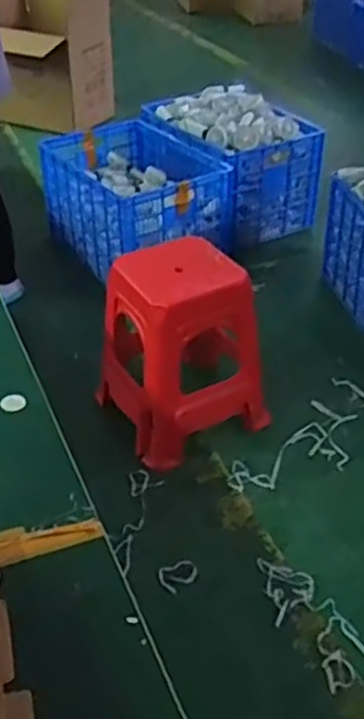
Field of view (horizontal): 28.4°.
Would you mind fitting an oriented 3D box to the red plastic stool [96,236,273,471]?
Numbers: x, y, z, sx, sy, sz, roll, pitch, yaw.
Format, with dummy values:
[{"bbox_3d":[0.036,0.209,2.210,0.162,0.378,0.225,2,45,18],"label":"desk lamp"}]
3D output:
[{"bbox_3d":[-0.011,-0.024,1.873,0.371,0.480,0.326,-22,42,-26],"label":"red plastic stool"}]

